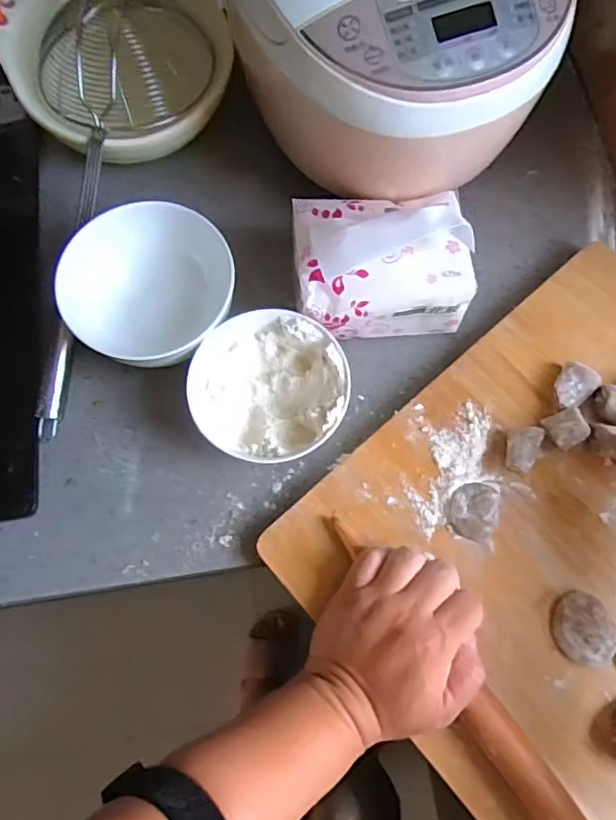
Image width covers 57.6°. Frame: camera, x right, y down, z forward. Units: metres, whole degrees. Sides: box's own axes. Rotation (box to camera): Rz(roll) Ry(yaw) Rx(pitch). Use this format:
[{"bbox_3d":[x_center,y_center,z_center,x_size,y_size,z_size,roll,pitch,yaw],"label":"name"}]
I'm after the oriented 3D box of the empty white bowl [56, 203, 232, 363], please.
[{"bbox_3d":[-0.118,-0.085,0.441,0.124,0.080,0.117,-1,73,2],"label":"empty white bowl"}]

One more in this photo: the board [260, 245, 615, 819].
[{"bbox_3d":[0.284,0.171,0.361,0.376,0.031,0.544,-40,75,-10],"label":"board"}]

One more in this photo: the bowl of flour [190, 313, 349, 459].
[{"bbox_3d":[-0.027,-0.013,0.423,0.113,0.060,0.106,-1,73,2],"label":"bowl of flour"}]

